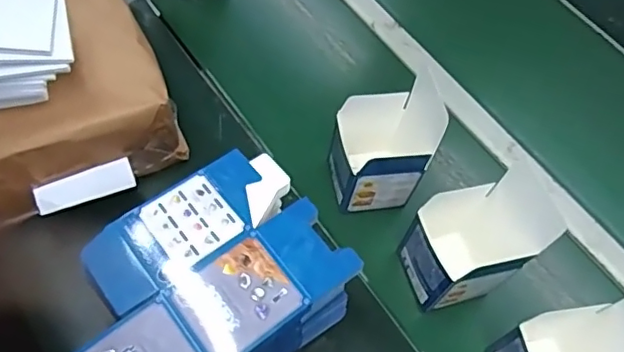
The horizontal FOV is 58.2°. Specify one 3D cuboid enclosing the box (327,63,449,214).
[{"bbox_3d":[0.077,-0.035,0.624,0.095,0.154,0.095,-8,60,-9],"label":"box"}]

